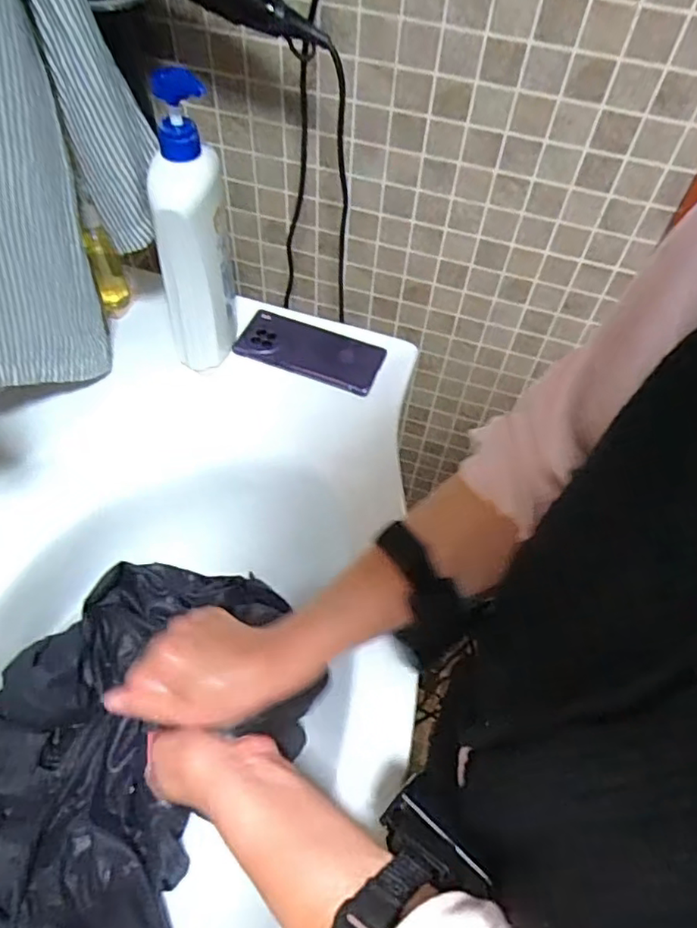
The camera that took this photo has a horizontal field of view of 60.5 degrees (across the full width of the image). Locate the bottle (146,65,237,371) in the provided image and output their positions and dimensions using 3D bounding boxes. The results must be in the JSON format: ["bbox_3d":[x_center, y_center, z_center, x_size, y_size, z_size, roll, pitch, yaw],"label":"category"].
[{"bbox_3d":[-0.148,-0.213,0.570,0.063,0.264,0.069,0,57,-4],"label":"bottle"}]

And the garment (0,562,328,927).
[{"bbox_3d":[-0.213,0.268,0.530,0.261,0.070,0.402,23,58,11],"label":"garment"}]

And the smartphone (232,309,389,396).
[{"bbox_3d":[-0.042,-0.132,0.687,0.162,0.013,0.075,19,57,9],"label":"smartphone"}]

